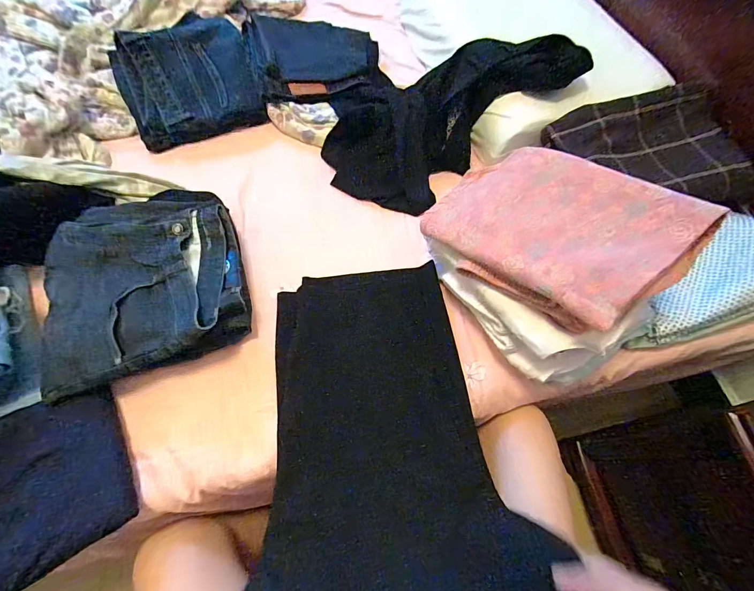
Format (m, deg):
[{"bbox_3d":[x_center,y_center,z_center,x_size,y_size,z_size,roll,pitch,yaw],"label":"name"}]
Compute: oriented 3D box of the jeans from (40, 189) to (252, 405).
[{"bbox_3d":[-0.344,-0.028,0.524,0.268,0.069,0.299,-18,66,-10],"label":"jeans"}]

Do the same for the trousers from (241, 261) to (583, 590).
[{"bbox_3d":[0.003,0.218,0.429,0.342,0.087,0.560,-11,65,-7],"label":"trousers"}]

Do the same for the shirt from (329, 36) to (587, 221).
[{"bbox_3d":[0.124,-0.353,0.673,0.470,0.107,0.292,-29,67,5],"label":"shirt"}]

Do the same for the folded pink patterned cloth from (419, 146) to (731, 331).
[{"bbox_3d":[0.212,-0.088,0.438,0.203,0.040,0.280,-43,55,-13],"label":"folded pink patterned cloth"}]

